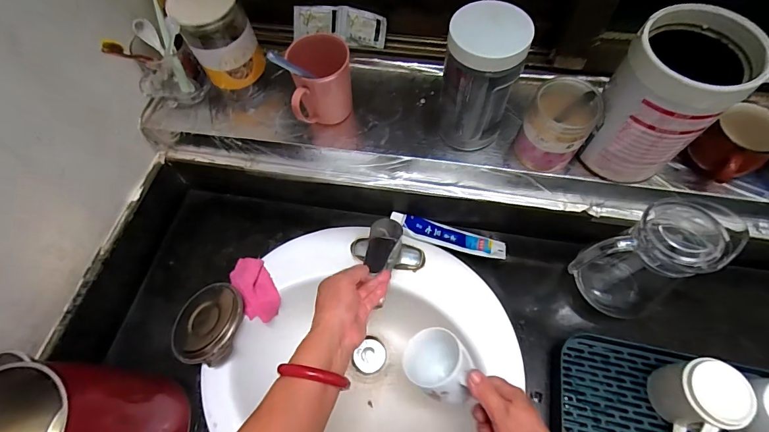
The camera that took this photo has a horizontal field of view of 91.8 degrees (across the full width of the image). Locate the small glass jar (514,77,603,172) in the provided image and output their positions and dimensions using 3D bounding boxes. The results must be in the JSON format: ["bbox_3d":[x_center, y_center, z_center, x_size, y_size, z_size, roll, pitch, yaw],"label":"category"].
[{"bbox_3d":[0.238,-0.119,0.522,0.081,0.113,0.078,0,60,0],"label":"small glass jar"}]

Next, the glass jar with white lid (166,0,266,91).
[{"bbox_3d":[-0.247,-0.270,0.565,0.094,0.140,0.081,-24,63,-13],"label":"glass jar with white lid"}]

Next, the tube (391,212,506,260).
[{"bbox_3d":[0.113,0.035,0.668,0.204,0.030,0.048,14,61,8],"label":"tube"}]

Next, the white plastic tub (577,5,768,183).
[{"bbox_3d":[0.340,-0.135,0.472,0.120,0.197,0.119,0,60,0],"label":"white plastic tub"}]

